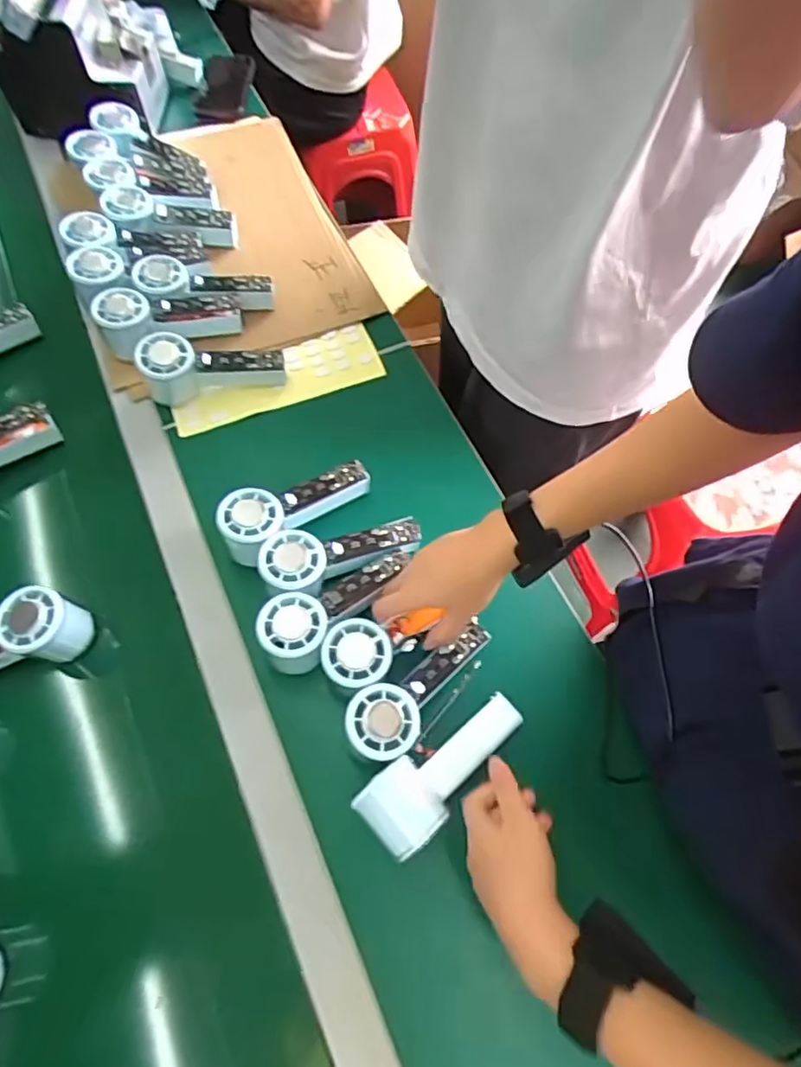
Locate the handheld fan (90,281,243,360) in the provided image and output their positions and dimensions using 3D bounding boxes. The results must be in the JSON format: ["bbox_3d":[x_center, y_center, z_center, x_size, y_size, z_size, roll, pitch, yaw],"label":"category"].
[{"bbox_3d":[-0.253,-0.238,0.659,0.148,0.046,0.064,-12,65,-8],"label":"handheld fan"}]

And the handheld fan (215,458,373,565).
[{"bbox_3d":[-0.102,-0.030,0.577,0.147,0.060,0.054,-38,71,-18],"label":"handheld fan"}]

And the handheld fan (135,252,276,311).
[{"bbox_3d":[-0.218,-0.276,0.669,0.147,0.031,0.050,6,63,-14],"label":"handheld fan"}]

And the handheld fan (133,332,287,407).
[{"bbox_3d":[-0.199,-0.179,0.639,0.143,0.064,0.046,-13,65,-8],"label":"handheld fan"}]

